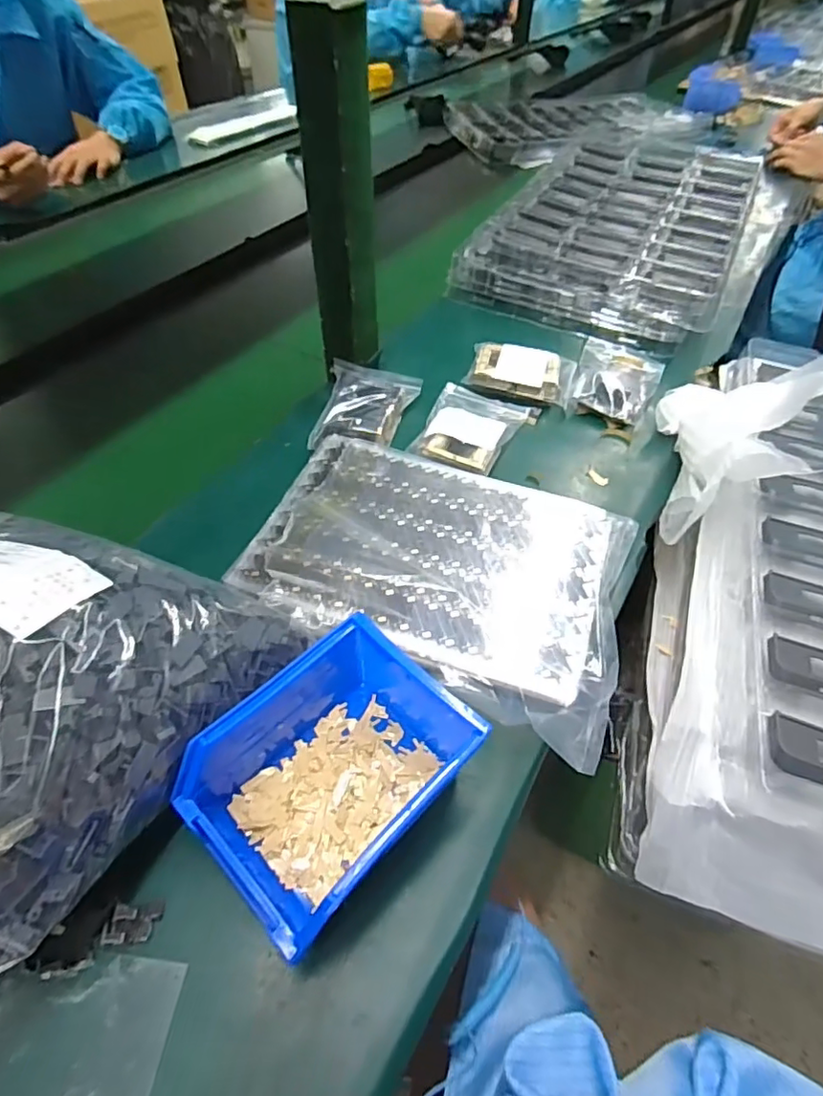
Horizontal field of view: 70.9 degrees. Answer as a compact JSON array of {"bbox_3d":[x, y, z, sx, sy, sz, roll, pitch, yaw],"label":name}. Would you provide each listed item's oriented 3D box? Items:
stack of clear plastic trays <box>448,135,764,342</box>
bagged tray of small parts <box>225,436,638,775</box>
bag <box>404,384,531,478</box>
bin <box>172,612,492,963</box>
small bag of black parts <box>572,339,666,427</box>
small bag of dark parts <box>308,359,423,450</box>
[{"bbox_3d":[0.314,-0.475,0.831,0.299,0.063,0.545,22,52,18],"label":"stack of clear plastic trays"},{"bbox_3d":[0.020,0.010,0.433,0.269,0.030,0.216,17,52,13],"label":"bagged tray of small parts"},{"bbox_3d":[0.055,-0.118,0.557,0.091,0.018,0.129,19,51,15],"label":"bag"},{"bbox_3d":[-0.040,0.119,0.324,0.111,0.066,0.157,37,58,27],"label":"bin"},{"bbox_3d":[0.217,-0.186,0.618,0.087,0.021,0.127,23,52,18],"label":"small bag of black parts"},{"bbox_3d":[-0.042,-0.134,0.551,0.082,0.029,0.112,7,49,6],"label":"small bag of dark parts"}]

